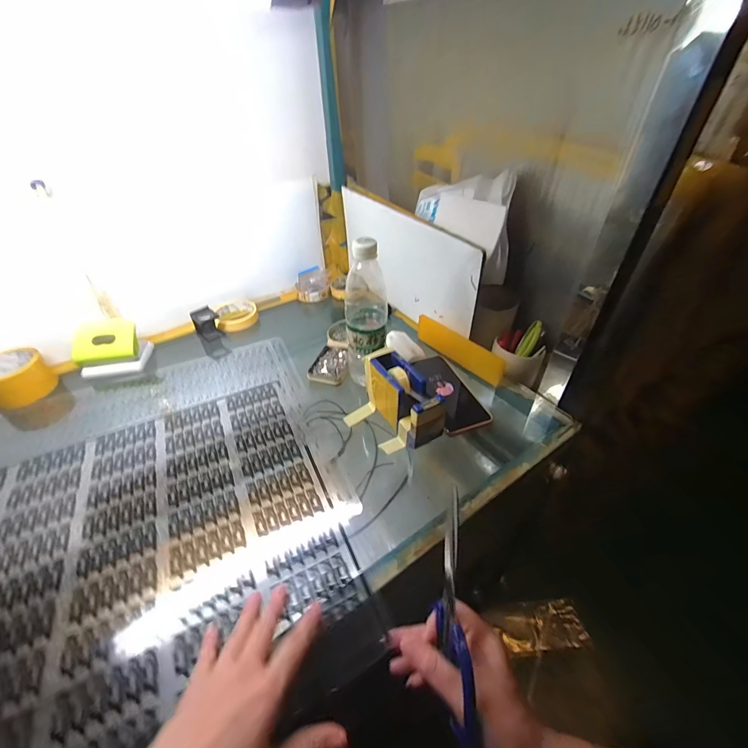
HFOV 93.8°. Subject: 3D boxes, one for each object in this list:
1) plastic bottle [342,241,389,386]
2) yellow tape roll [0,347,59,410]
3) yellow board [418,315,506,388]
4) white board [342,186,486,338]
[{"bbox_3d":[-0.012,-0.084,0.516,0.063,0.214,0.071,2,40,6],"label":"plastic bottle"},{"bbox_3d":[-0.578,0.006,0.566,0.088,0.057,0.088,-2,40,2],"label":"yellow tape roll"},{"bbox_3d":[0.145,-0.045,0.605,0.010,0.057,0.184,-17,42,-36],"label":"yellow board"},{"bbox_3d":[0.048,-0.217,0.681,0.013,0.184,0.404,-24,44,-23],"label":"white board"}]

